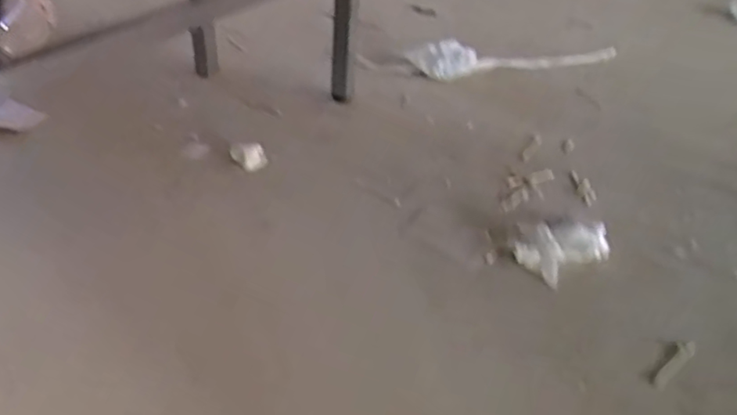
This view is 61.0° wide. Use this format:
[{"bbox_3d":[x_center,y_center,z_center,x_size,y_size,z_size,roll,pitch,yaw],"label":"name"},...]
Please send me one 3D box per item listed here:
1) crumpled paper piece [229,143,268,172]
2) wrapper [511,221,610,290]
[{"bbox_3d":[-0.158,-0.067,0.835,0.049,0.040,0.021,-14,38,-21],"label":"crumpled paper piece"},{"bbox_3d":[0.224,0.040,0.711,0.108,0.041,0.069,-22,41,-30],"label":"wrapper"}]

